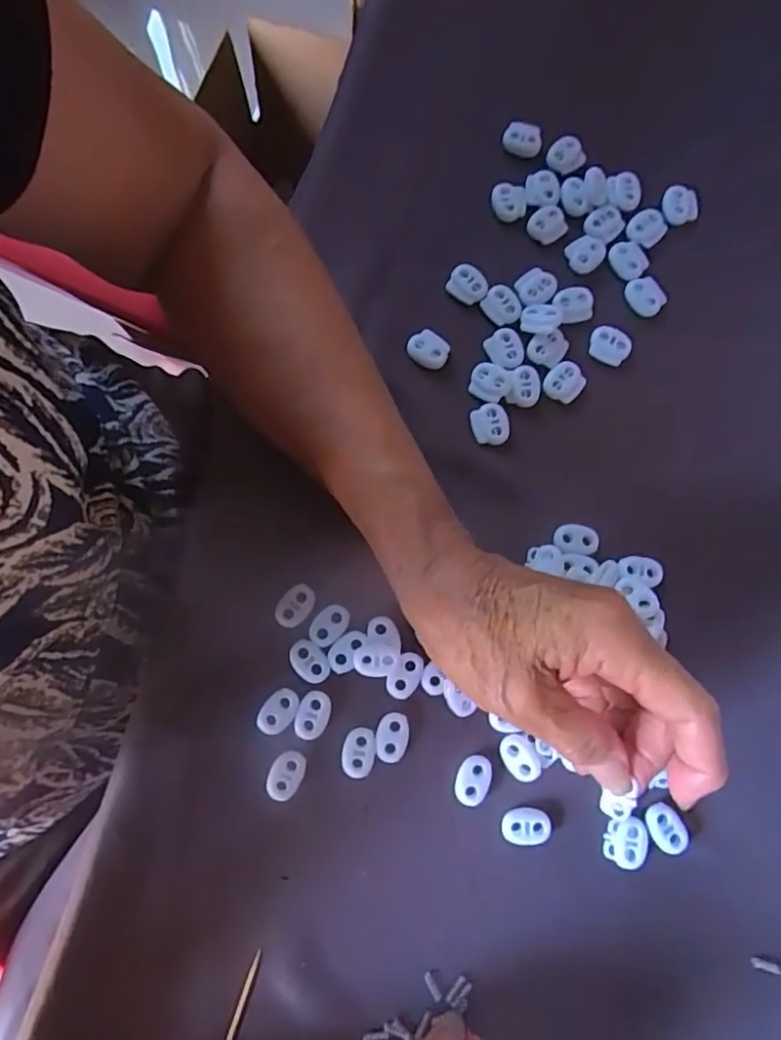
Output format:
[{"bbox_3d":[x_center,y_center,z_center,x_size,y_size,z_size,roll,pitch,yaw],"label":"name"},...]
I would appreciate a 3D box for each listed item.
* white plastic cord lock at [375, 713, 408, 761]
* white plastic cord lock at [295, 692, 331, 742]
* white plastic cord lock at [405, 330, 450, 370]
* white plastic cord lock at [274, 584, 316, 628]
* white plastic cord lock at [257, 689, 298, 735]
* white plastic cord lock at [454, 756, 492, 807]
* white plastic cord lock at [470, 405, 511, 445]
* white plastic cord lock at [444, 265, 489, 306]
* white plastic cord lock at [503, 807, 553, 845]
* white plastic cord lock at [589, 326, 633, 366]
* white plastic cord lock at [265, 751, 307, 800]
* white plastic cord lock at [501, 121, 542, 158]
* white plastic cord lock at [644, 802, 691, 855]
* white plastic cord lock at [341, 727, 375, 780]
[{"bbox_3d":[0.001,0.105,0.285,0.015,0.004,0.022,3,80,-1],"label":"white plastic cord lock"},{"bbox_3d":[-0.037,0.095,0.285,0.015,0.004,0.023,18,80,2],"label":"white plastic cord lock"},{"bbox_3d":[0.021,-0.093,0.321,0.022,0.005,0.018,35,81,5],"label":"white plastic cord lock"},{"bbox_3d":[-0.047,0.043,0.294,0.015,0.004,0.023,33,81,4],"label":"white plastic cord lock"},{"bbox_3d":[-0.054,0.093,0.285,0.014,0.004,0.024,38,81,5],"label":"white plastic cord lock"},{"bbox_3d":[0.040,0.125,0.282,0.016,0.004,0.023,20,80,2],"label":"white plastic cord lock"},{"bbox_3d":[0.053,-0.051,0.314,0.020,0.005,0.021,-6,80,-2],"label":"white plastic cord lock"},{"bbox_3d":[0.043,-0.131,0.328,0.021,0.005,0.019,33,81,5],"label":"white plastic cord lock"},{"bbox_3d":[0.064,0.145,0.279,0.023,0.004,0.016,1,80,-1],"label":"white plastic cord lock"},{"bbox_3d":[0.121,-0.096,0.324,0.023,0.004,0.019,19,80,2],"label":"white plastic cord lock"},{"bbox_3d":[-0.050,0.122,0.281,0.016,0.004,0.024,30,81,4],"label":"white plastic cord lock"},{"bbox_3d":[0.076,-0.220,0.342,0.022,0.015,0.009,19,80,2],"label":"white plastic cord lock"},{"bbox_3d":[0.131,0.147,0.282,0.016,0.004,0.025,-34,82,-7],"label":"white plastic cord lock"},{"bbox_3d":[-0.015,0.112,0.284,0.016,0.005,0.023,3,80,-1],"label":"white plastic cord lock"}]

